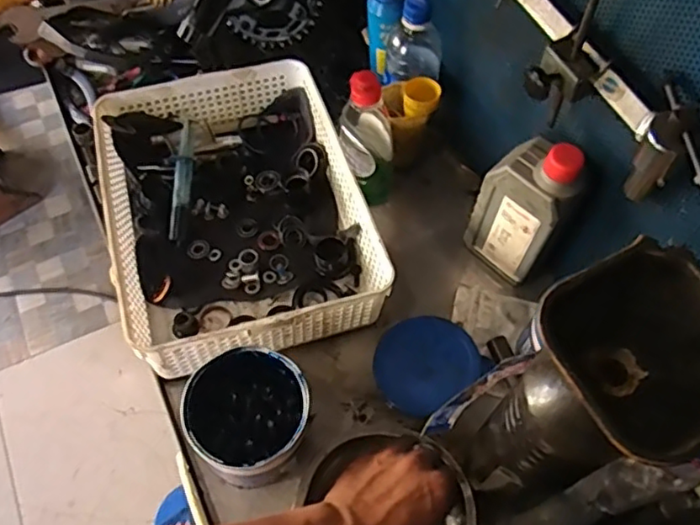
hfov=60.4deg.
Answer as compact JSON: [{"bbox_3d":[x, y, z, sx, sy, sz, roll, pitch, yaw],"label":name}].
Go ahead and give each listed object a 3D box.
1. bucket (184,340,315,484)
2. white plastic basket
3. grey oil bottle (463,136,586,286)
[{"bbox_3d":[-0.091,0.135,0.527,0.112,0.080,0.101,28,63,15],"label":"bucket"},{"bbox_3d":[-0.122,-0.057,0.645,0.249,0.078,0.327,-15,61,-9],"label":"white plastic basket"},{"bbox_3d":[0.167,-0.055,0.583,0.051,0.171,0.085,-34,66,-19],"label":"grey oil bottle"}]

